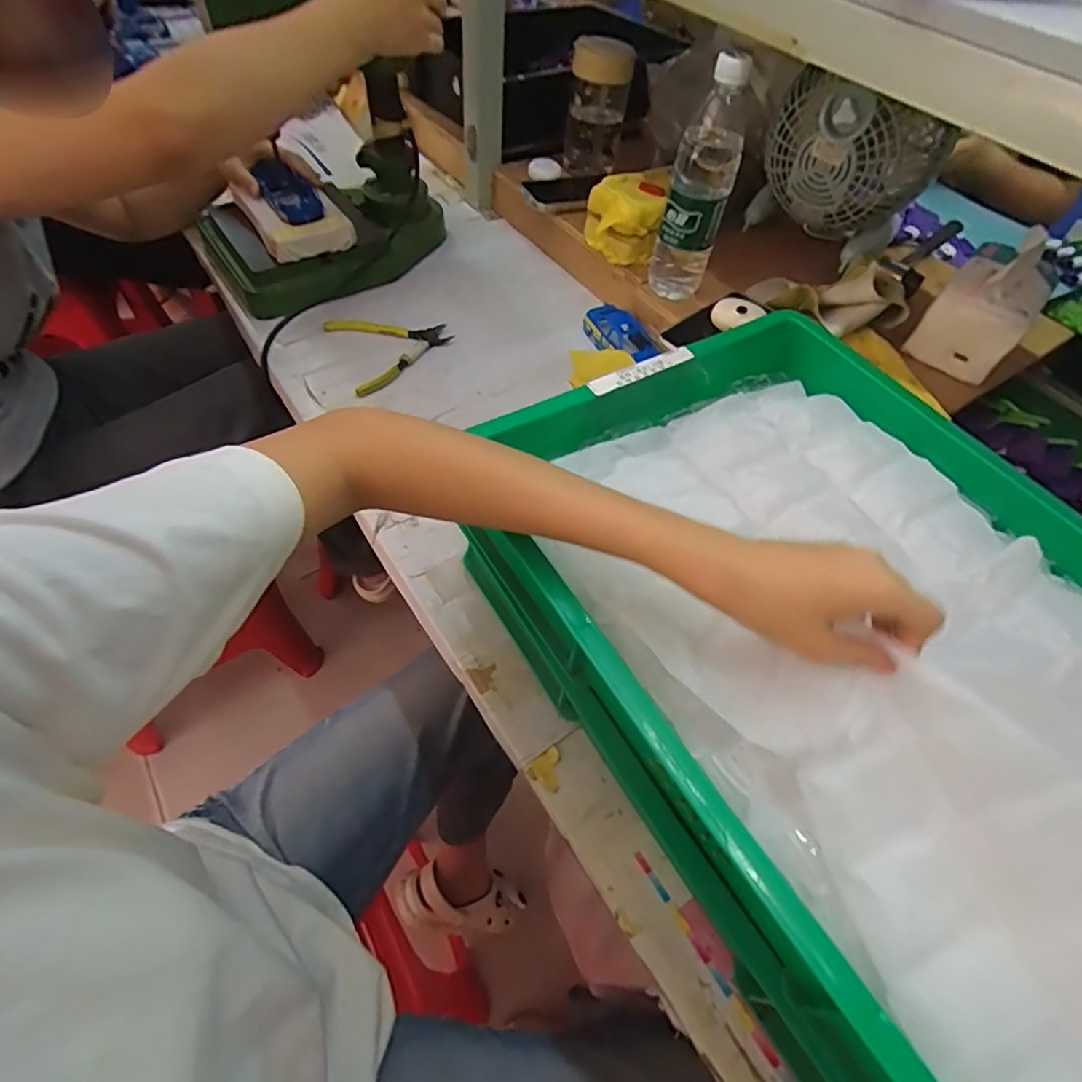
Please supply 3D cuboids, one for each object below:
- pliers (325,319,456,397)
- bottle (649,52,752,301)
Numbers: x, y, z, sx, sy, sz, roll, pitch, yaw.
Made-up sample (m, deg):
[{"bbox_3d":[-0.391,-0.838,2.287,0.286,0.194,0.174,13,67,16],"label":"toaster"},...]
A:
[{"bbox_3d":[-0.177,-0.239,0.698,0.135,0.018,0.123,-21,59,-19],"label":"pliers"},{"bbox_3d":[0.173,-0.383,0.626,0.062,0.229,0.058,17,55,6],"label":"bottle"}]

